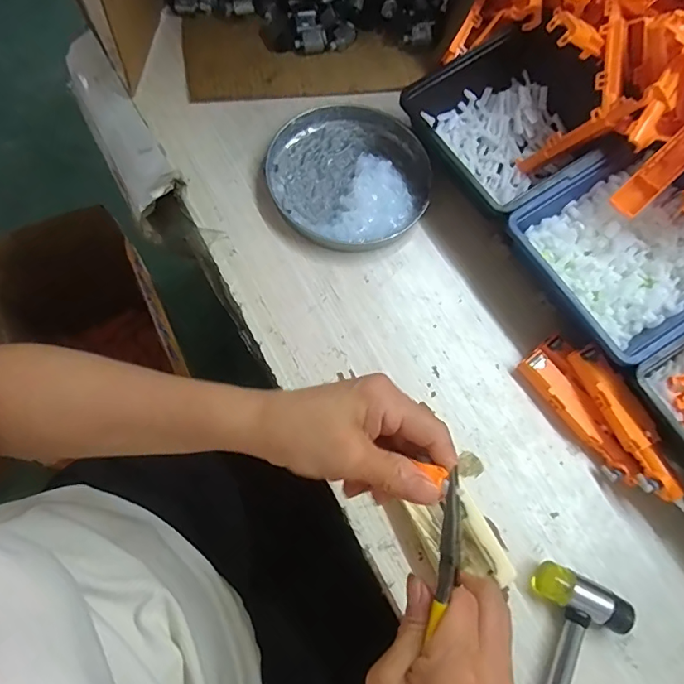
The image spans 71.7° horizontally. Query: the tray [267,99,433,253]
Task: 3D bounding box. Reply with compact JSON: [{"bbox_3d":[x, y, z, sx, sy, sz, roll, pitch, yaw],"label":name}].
[{"bbox_3d":[0.008,-0.154,0.430,0.139,0.024,0.156,-6,72,-7],"label":"tray"}]

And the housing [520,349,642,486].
[{"bbox_3d":[0.184,0.059,0.371,0.022,0.018,0.116,-33,77,-14],"label":"housing"}]

